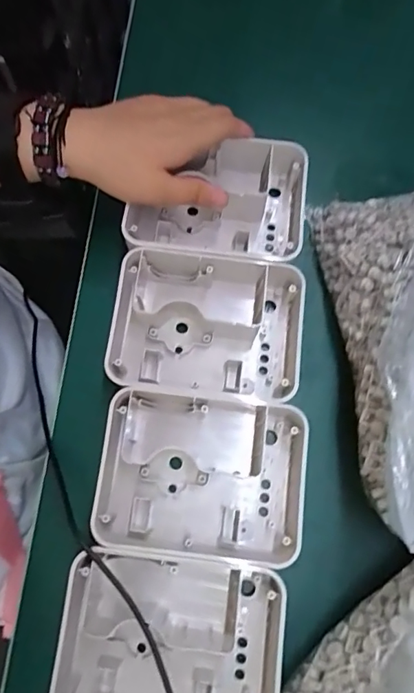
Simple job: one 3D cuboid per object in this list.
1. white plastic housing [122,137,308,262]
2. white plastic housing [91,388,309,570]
[{"bbox_3d":[0.011,-0.103,0.374,0.132,0.061,0.098,7,76,1],"label":"white plastic housing"},{"bbox_3d":[-0.002,0.085,0.320,0.137,0.038,0.103,7,76,1],"label":"white plastic housing"}]

